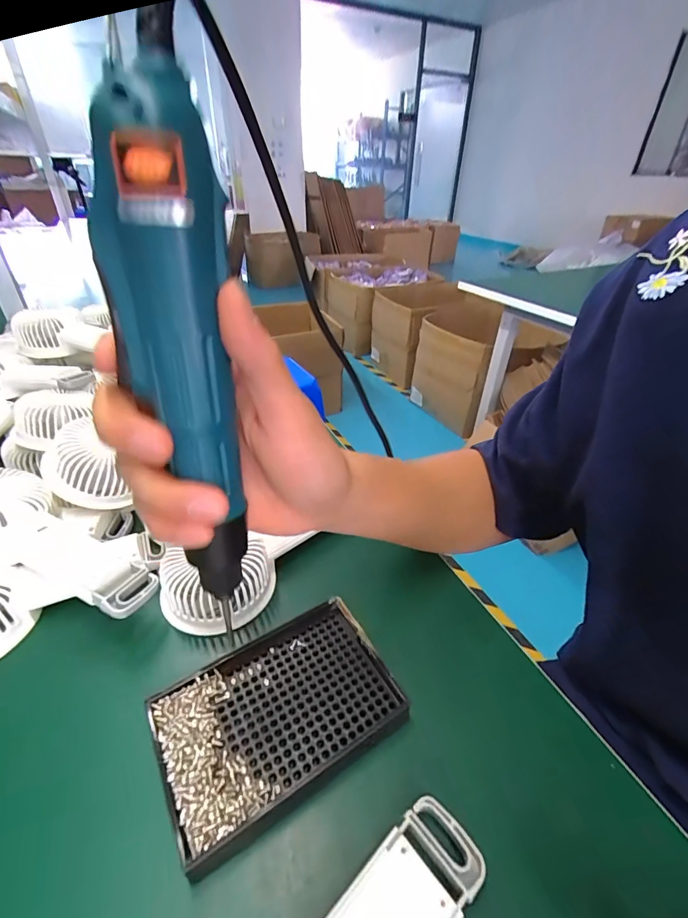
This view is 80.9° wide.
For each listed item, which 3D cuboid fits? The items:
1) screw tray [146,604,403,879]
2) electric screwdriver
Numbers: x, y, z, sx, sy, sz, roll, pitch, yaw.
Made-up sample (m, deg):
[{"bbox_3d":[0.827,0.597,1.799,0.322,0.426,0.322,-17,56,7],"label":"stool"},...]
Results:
[{"bbox_3d":[-0.039,0.150,0.247,0.135,0.014,0.091,-20,41,-28],"label":"screw tray"},{"bbox_3d":[-0.064,-0.028,0.168,0.043,0.200,0.036,-7,25,-13],"label":"electric screwdriver"}]

